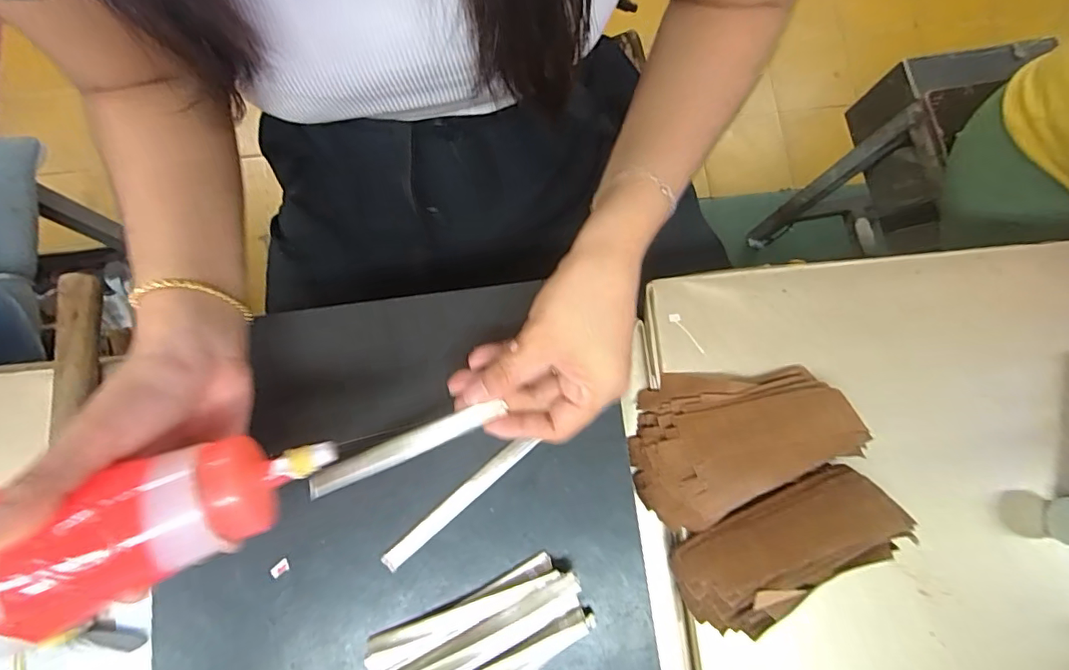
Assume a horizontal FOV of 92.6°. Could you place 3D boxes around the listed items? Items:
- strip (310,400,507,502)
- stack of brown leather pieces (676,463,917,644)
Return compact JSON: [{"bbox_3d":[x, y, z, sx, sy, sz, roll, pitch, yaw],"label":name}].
[{"bbox_3d":[-0.075,0.065,0.296,0.117,0.009,0.014,-24,80,4],"label":"strip"},{"bbox_3d":[0.157,0.132,0.319,0.139,0.050,0.062,-27,81,-6],"label":"stack of brown leather pieces"}]

